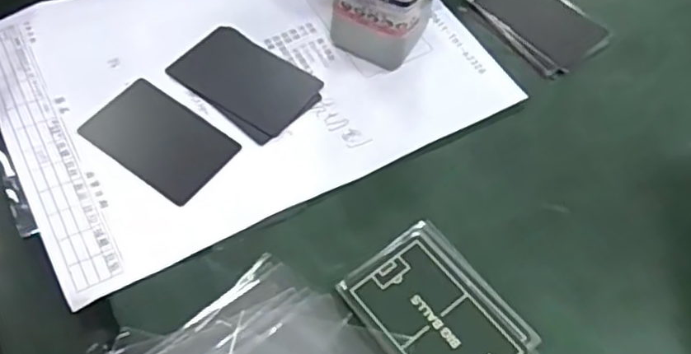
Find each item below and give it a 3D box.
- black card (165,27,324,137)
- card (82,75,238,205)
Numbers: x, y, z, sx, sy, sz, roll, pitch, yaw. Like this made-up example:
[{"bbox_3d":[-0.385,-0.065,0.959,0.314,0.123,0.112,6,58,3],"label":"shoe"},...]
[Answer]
[{"bbox_3d":[-0.065,-0.064,0.426,0.088,0.005,0.054,32,62,19],"label":"black card"},{"bbox_3d":[-0.111,-0.023,0.394,0.084,0.004,0.053,34,62,16],"label":"card"}]

